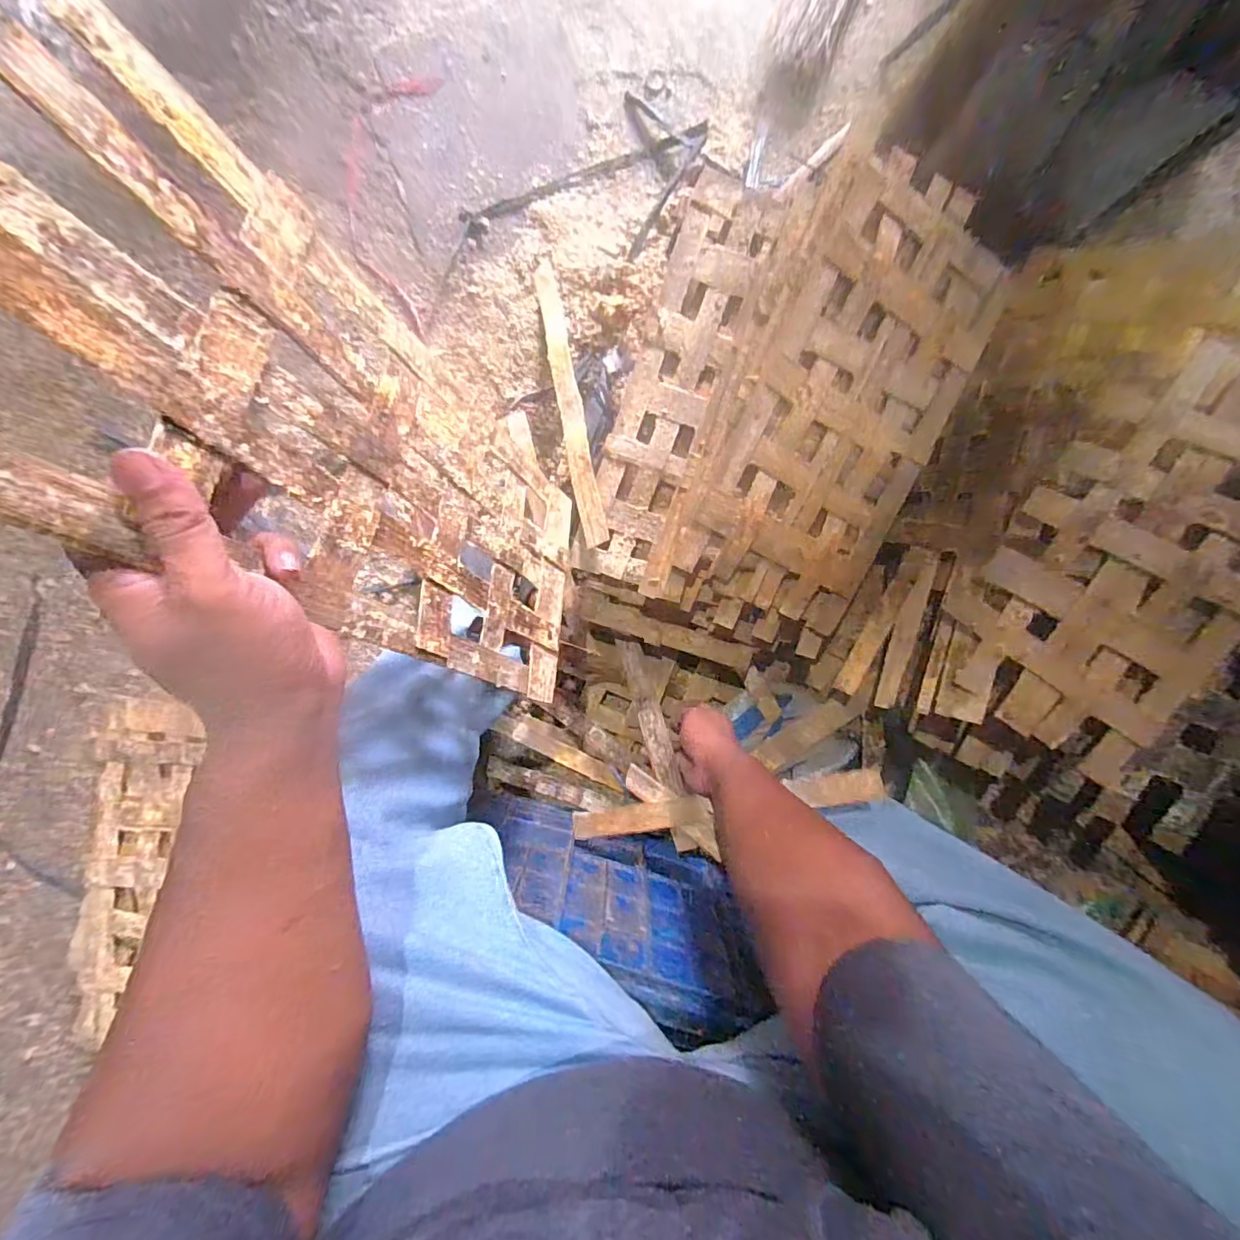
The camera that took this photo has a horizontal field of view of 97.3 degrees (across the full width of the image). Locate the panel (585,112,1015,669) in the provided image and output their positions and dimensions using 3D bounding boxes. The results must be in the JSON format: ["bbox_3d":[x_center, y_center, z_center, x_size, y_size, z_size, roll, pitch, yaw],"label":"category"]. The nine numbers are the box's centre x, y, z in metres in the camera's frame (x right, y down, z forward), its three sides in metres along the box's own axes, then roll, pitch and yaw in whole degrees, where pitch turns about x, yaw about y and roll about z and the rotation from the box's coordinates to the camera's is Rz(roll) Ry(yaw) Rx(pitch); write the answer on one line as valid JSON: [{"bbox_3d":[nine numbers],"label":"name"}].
[{"bbox_3d":[0.180,-0.234,0.594,0.335,0.075,0.492,22,94,-4],"label":"panel"}]

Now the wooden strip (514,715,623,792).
[{"bbox_3d":[-0.070,0.187,0.761,0.168,0.009,0.036,30,94,-4],"label":"wooden strip"}]

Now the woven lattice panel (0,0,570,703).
[{"bbox_3d":[-0.148,-0.095,0.376,0.013,0.430,0.223,-2,72,24],"label":"woven lattice panel"}]

